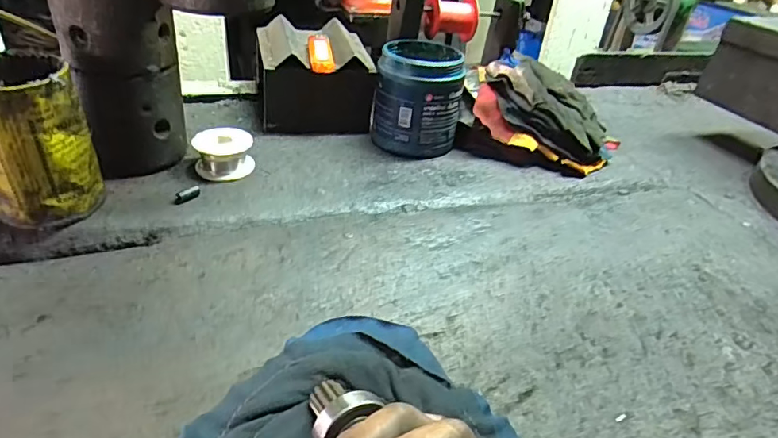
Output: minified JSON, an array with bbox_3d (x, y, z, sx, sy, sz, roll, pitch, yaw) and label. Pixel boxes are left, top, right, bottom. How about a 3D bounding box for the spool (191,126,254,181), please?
[{"bbox_3d":[-0.153,-0.062,0.469,0.052,0.028,0.049,-9,37,-18],"label":"spool"}]

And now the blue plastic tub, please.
[{"bbox_3d":[0.032,-0.129,0.542,0.088,0.100,0.087,3,35,-2],"label":"blue plastic tub"}]

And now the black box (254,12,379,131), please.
[{"bbox_3d":[-0.084,-0.162,0.572,0.120,0.091,0.111,-4,36,-12],"label":"black box"}]

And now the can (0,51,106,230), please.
[{"bbox_3d":[-0.269,-0.059,0.382,0.070,0.121,0.081,-19,41,-30],"label":"can"}]

